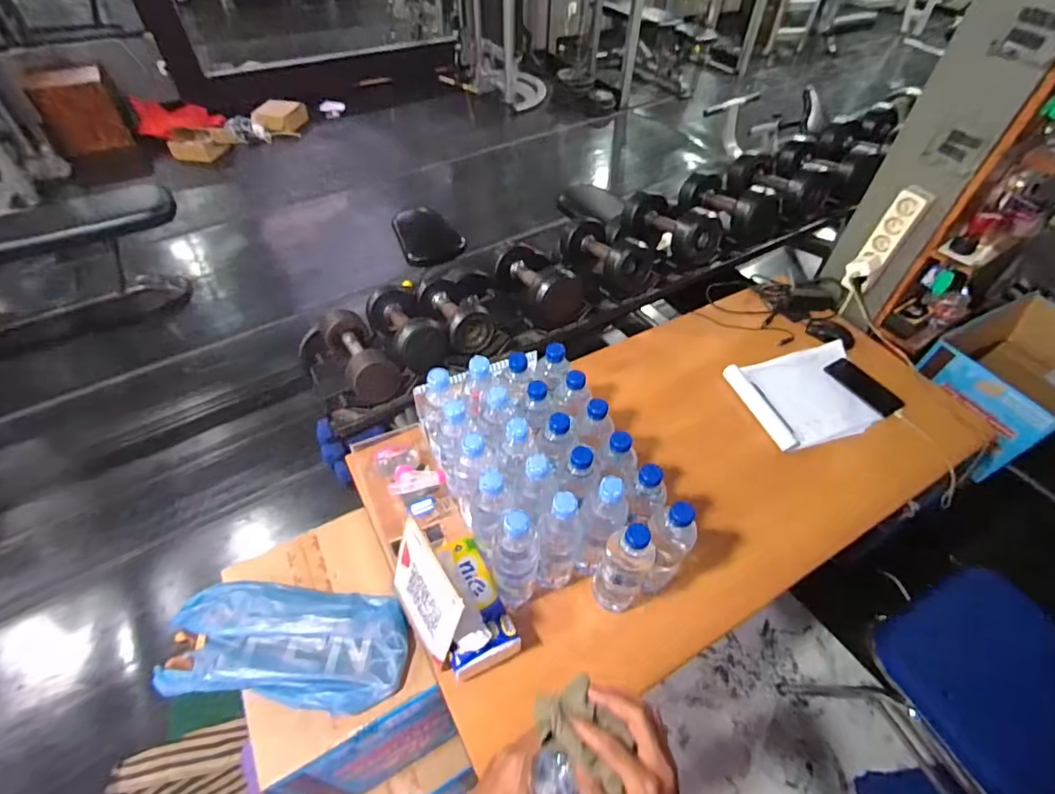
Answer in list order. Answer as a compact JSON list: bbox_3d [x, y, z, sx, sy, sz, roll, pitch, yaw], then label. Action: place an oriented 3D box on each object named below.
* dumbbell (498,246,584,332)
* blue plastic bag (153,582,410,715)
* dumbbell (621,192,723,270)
[{"bbox_3d":[0.030,-0.284,1.246,0.144,0.122,0.268,-22,40,-18],"label":"dumbbell"},{"bbox_3d":[-0.378,0.387,0.796,0.369,0.068,0.172,2,50,0],"label":"blue plastic bag"},{"bbox_3d":[0.376,-0.465,1.370,0.130,0.123,0.274,-29,56,-23],"label":"dumbbell"}]

